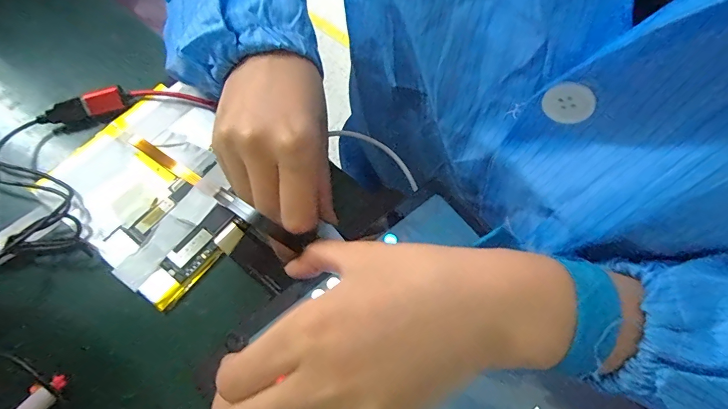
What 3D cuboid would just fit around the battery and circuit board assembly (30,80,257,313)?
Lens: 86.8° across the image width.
[{"bbox_3d":[-0.130,-0.015,0.247,0.125,0.007,0.110,38,70,12],"label":"battery and circuit board assembly"}]

